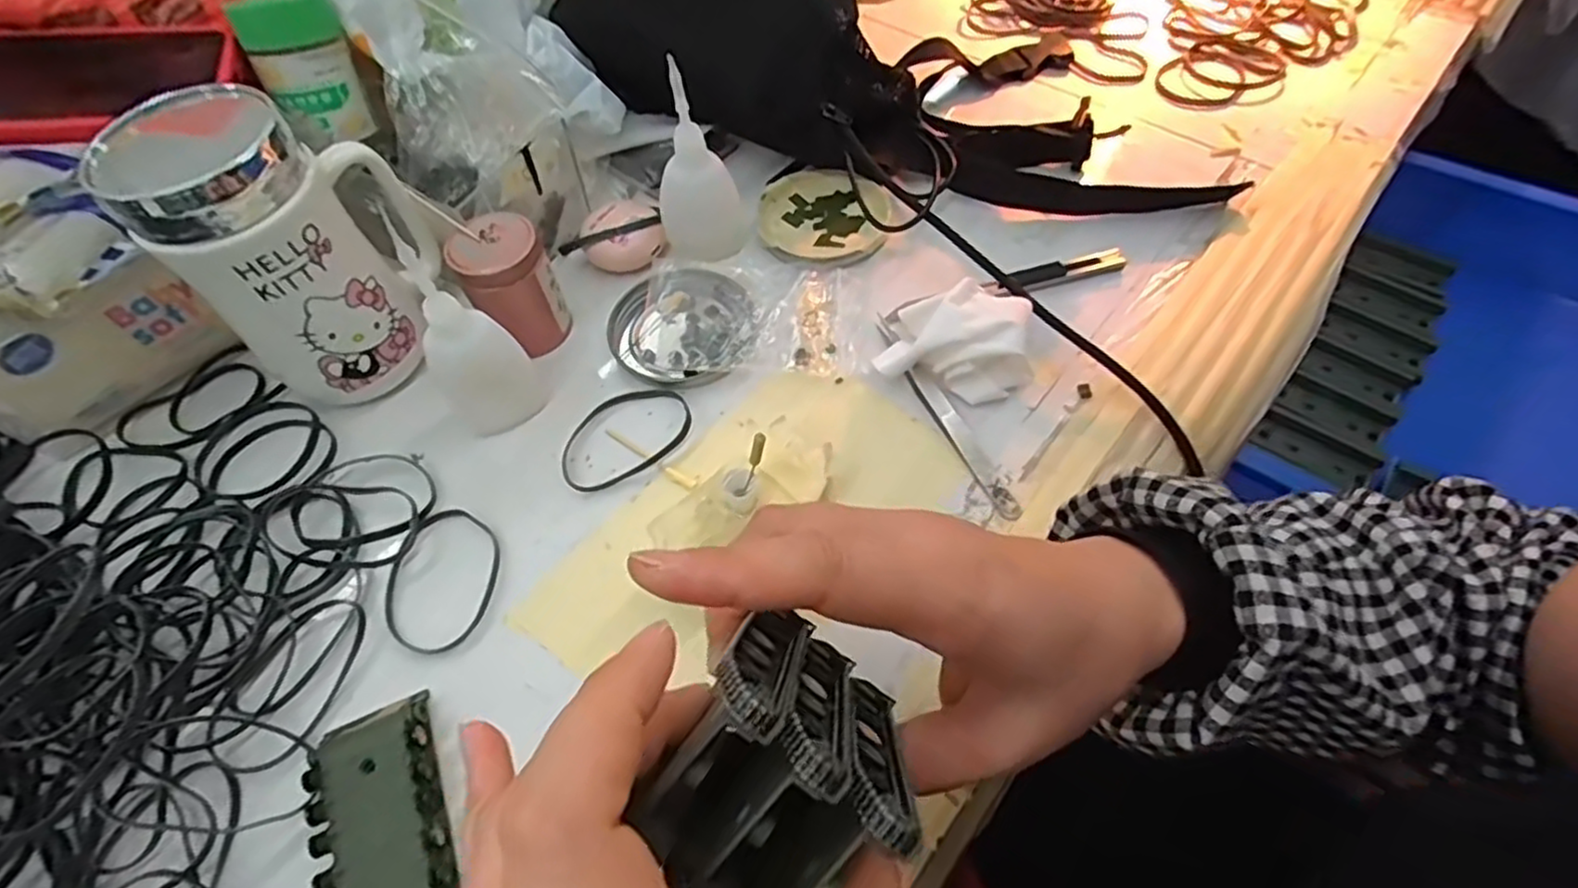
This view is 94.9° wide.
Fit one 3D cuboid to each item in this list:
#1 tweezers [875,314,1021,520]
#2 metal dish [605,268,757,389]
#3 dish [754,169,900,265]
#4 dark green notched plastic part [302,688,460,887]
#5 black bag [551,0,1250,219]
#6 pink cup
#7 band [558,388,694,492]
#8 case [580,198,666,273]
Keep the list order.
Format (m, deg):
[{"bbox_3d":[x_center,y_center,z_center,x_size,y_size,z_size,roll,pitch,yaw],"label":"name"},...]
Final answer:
[{"bbox_3d":[0.076,-0.017,0.362,0.012,0.005,0.129,-22,61,-11],"label":"tweezers"},{"bbox_3d":[-0.059,-0.066,0.399,0.078,0.009,0.077,-1,59,1],"label":"metal dish"},{"bbox_3d":[0.022,-0.137,0.439,0.080,0.017,0.077,-1,59,1],"label":"dish"},{"bbox_3d":[-0.151,0.144,0.269,0.044,0.014,0.093,-22,61,-11],"label":"dark green notched plastic part"},{"bbox_3d":[0.068,-0.242,0.473,0.422,0.109,0.169,21,61,0],"label":"black bag"},{"bbox_3d":[-0.146,-0.084,0.382,0.042,0.059,0.040,-1,59,1],"label":"pink cup"},{"bbox_3d":[-0.084,-0.006,0.366,0.070,0.004,0.046,-30,63,-15],"label":"band"},{"bbox_3d":[-0.097,-0.122,0.426,0.045,0.017,0.043,-1,59,1],"label":"case"}]

